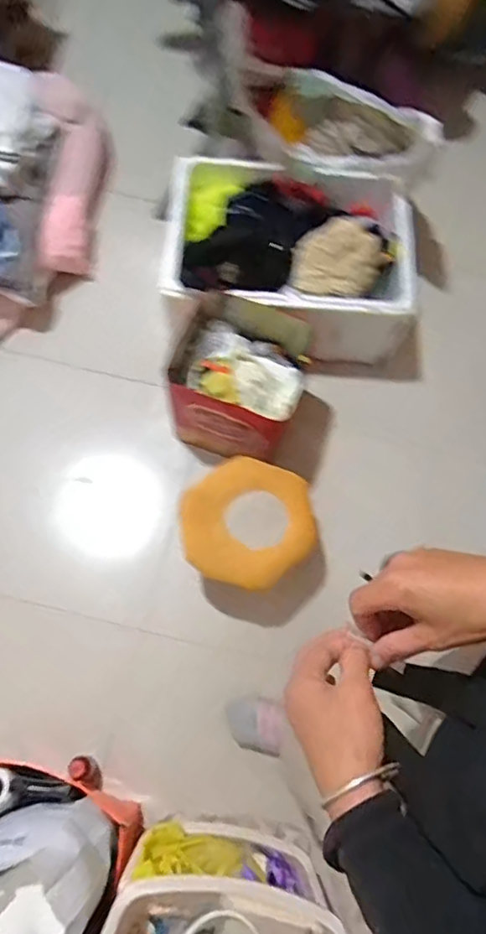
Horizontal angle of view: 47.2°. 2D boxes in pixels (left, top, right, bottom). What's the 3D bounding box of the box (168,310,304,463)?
[{"bbox_3d":[-0.016,-0.176,1.283,0.283,0.231,0.260,15,70,3],"label":"box"}]

